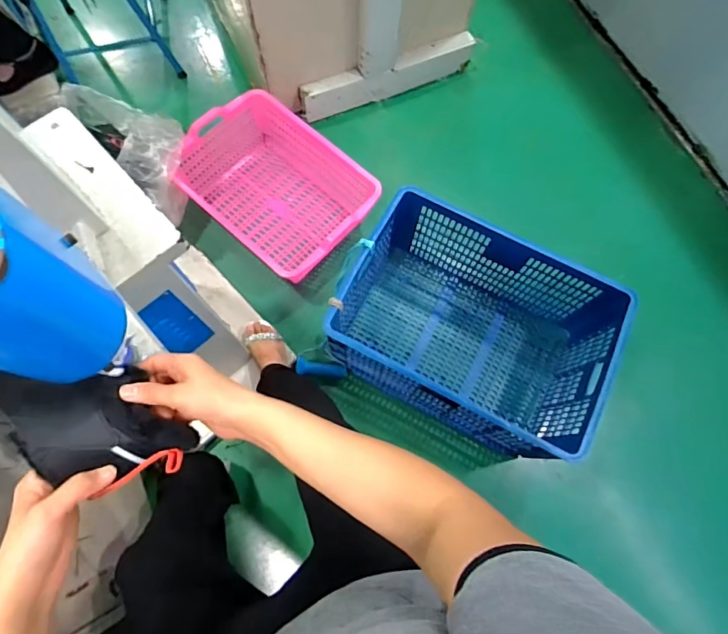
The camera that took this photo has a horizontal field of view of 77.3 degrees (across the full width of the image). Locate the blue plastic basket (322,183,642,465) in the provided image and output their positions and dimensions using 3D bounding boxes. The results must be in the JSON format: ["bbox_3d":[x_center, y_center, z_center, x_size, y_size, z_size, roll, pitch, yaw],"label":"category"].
[{"bbox_3d":[0.257,0.013,1.107,0.572,0.294,0.430,26,74,6],"label":"blue plastic basket"}]

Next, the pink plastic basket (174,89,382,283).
[{"bbox_3d":[-0.228,-0.353,1.261,0.498,0.154,0.377,36,75,9],"label":"pink plastic basket"}]

